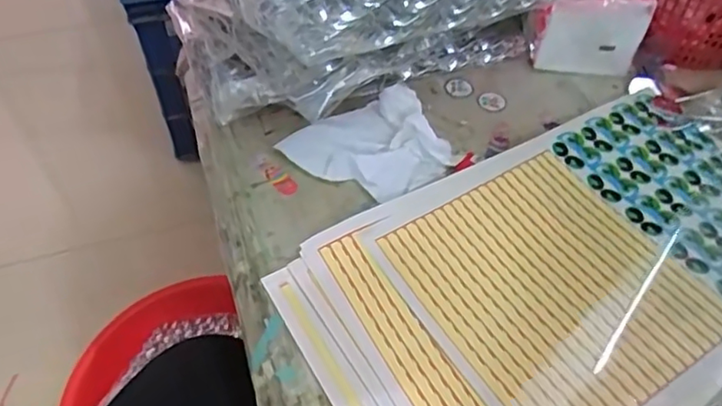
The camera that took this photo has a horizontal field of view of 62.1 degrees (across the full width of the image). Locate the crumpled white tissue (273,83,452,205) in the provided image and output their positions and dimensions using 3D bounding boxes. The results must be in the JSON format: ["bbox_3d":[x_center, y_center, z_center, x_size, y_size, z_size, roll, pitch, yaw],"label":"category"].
[{"bbox_3d":[0.008,-0.053,0.496,0.121,0.029,0.109,-27,56,-19],"label":"crumpled white tissue"}]

